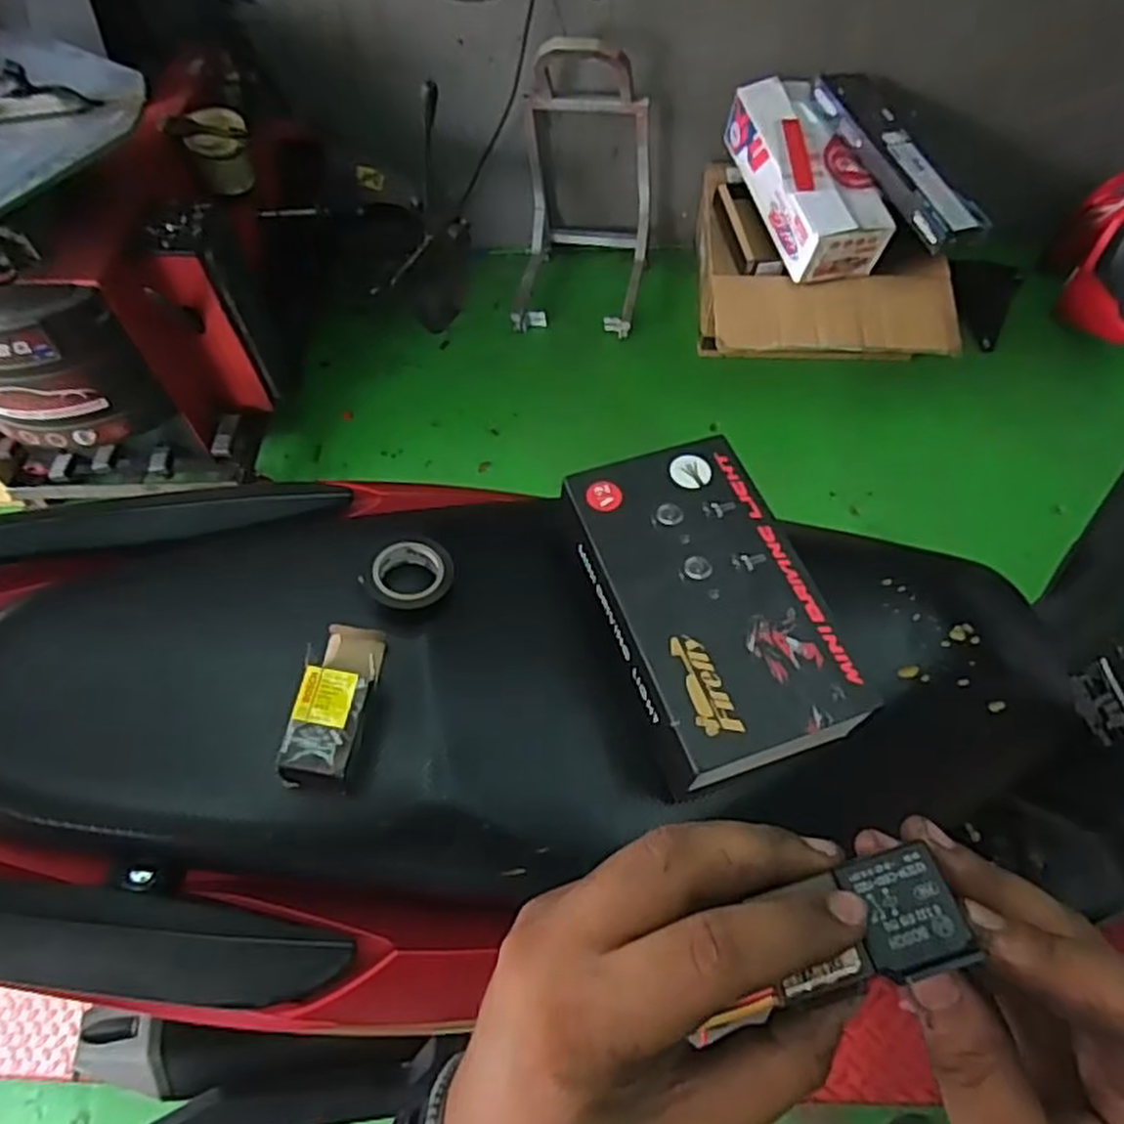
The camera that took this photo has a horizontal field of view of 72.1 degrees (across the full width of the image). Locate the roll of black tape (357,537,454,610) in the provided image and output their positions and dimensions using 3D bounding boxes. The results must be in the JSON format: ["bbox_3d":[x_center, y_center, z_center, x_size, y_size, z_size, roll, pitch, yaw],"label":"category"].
[{"bbox_3d":[-0.097,0.008,0.495,0.053,0.022,0.050,-1,58,2],"label":"roll of black tape"}]

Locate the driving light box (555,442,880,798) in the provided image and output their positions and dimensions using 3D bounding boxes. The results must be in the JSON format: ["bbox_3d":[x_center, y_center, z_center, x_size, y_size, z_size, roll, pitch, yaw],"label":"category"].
[{"bbox_3d":[0.095,0.025,0.501,0.129,0.045,0.222,-18,59,-8],"label":"driving light box"}]

